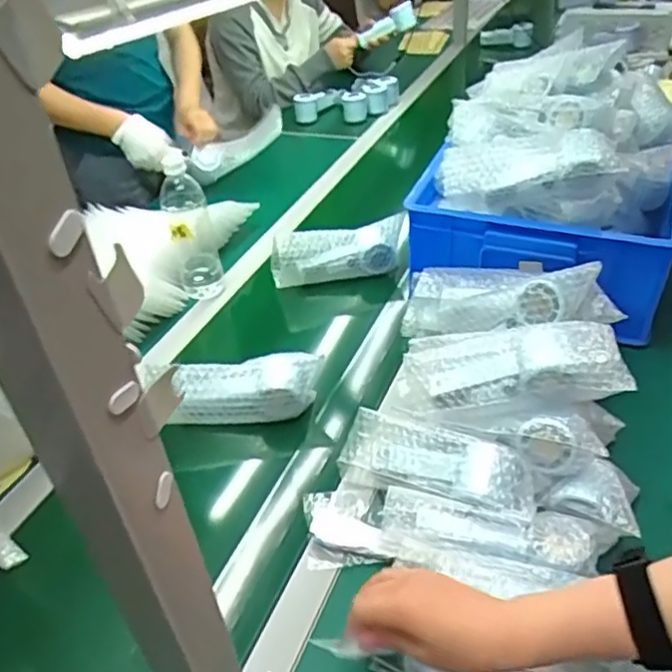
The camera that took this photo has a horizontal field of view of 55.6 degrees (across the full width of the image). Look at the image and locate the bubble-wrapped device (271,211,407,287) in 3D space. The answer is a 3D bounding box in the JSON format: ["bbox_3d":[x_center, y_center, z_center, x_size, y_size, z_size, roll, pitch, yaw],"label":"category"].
[{"bbox_3d":[0.002,-0.133,1.002,0.205,0.091,0.037,-11,39,-8],"label":"bubble-wrapped device"}]

